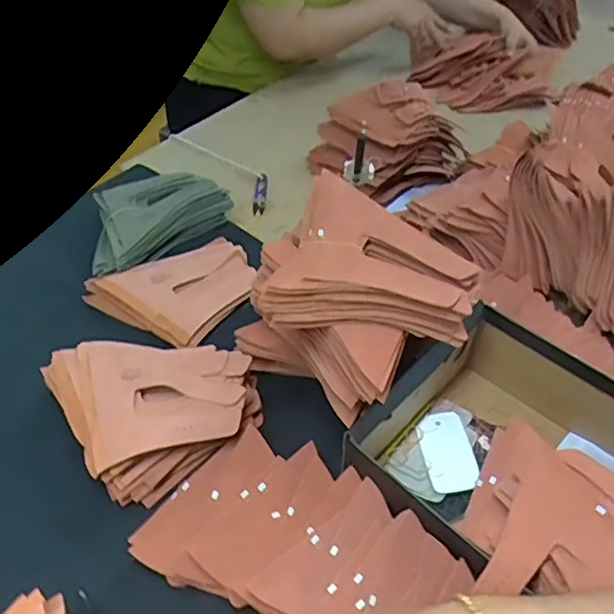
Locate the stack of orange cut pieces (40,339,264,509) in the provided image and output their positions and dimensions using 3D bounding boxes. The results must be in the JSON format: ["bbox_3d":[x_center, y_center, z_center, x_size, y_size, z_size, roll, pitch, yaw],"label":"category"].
[{"bbox_3d":[-0.163,0.098,0.698,0.203,0.070,0.186,-25,54,-23],"label":"stack of orange cut pieces"}]

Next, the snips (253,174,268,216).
[{"bbox_3d":[-0.078,-0.192,1.054,0.021,0.011,0.086,4,61,1],"label":"snips"}]

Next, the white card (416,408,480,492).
[{"bbox_3d":[0.155,0.158,0.688,0.054,0.008,0.103,-9,44,1],"label":"white card"}]

